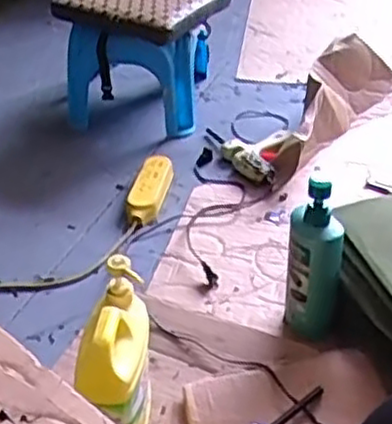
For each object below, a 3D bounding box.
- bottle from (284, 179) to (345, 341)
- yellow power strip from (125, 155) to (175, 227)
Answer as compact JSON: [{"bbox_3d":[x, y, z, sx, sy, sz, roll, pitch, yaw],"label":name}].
[{"bbox_3d":[0.167,0.076,1.060,0.075,0.256,0.068,6,36,8],"label":"bottle"},{"bbox_3d":[-0.086,-0.047,1.427,0.068,0.040,0.190,6,36,8],"label":"yellow power strip"}]

